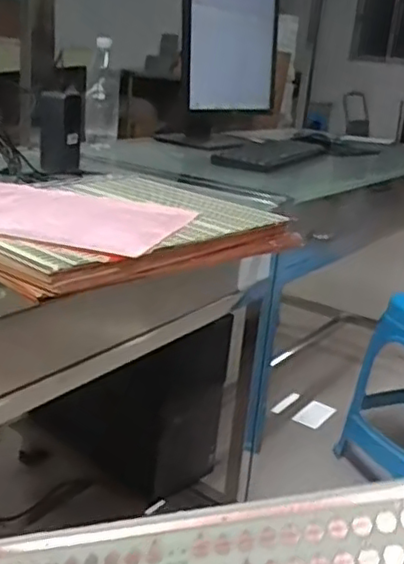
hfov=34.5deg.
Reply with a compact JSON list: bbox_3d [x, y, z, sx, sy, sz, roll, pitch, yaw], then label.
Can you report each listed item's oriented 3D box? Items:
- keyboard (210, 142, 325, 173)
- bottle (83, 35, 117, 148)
[{"bbox_3d":[0.148,-0.280,1.428,0.131,0.033,0.379,15,21,25],"label":"keyboard"},{"bbox_3d":[-0.210,-0.377,1.363,0.066,0.236,0.086,4,19,-3],"label":"bottle"}]

